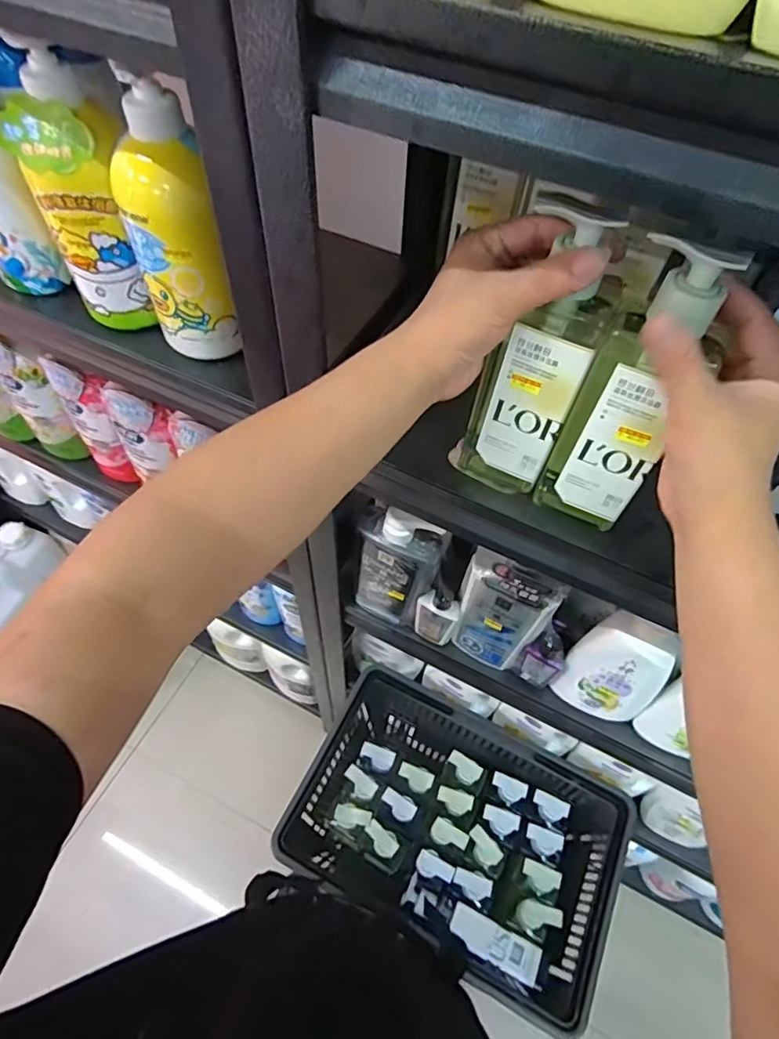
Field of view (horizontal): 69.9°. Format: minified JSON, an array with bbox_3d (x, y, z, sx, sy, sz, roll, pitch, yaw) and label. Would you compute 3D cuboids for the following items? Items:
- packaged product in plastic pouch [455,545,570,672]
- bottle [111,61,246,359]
[{"bbox_3d":[0.132,0.107,0.661,0.106,0.205,0.054,29,60,15],"label":"packaged product in plastic pouch"},{"bbox_3d":[-0.175,-0.225,0.458,0.069,0.196,0.056,-16,59,-13],"label":"bottle"}]

